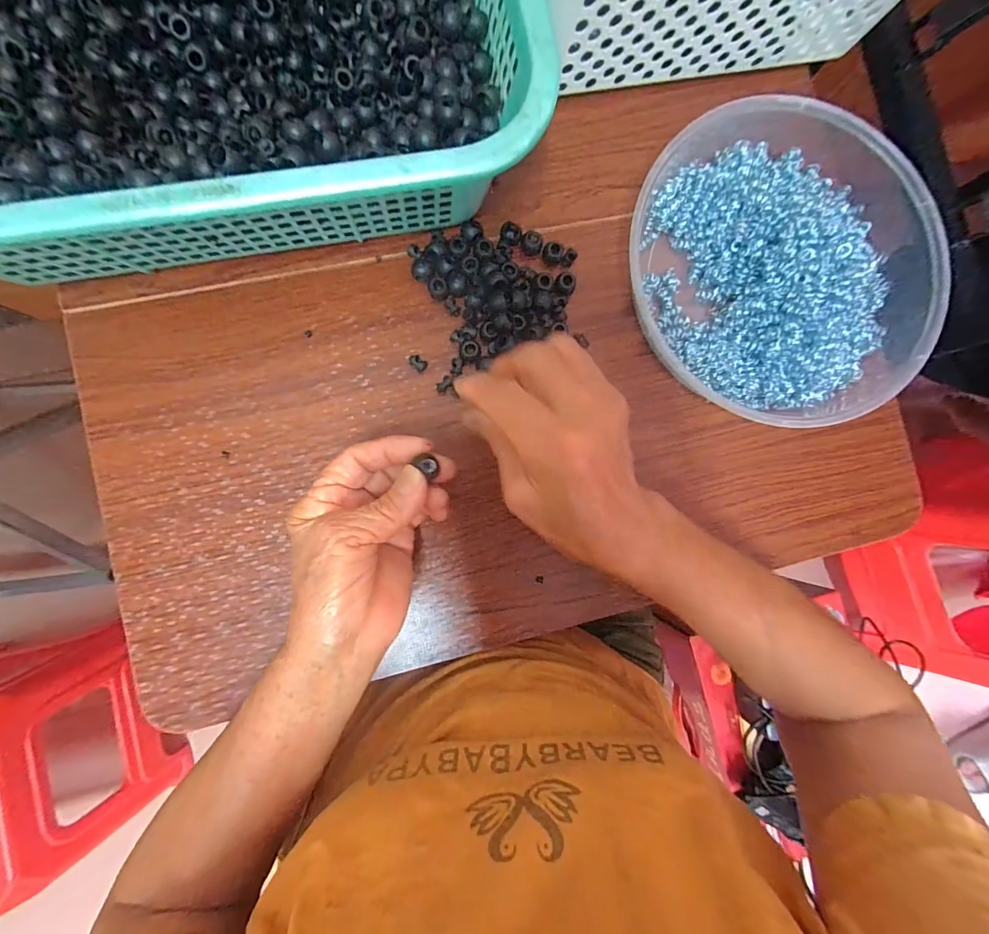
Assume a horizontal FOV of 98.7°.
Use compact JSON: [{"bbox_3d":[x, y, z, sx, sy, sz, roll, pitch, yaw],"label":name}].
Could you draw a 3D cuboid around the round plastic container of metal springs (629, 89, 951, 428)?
[{"bbox_3d":[0.204,-0.140,0.305,0.223,0.051,0.218,0,87,-5],"label":"round plastic container of metal springs"}]

